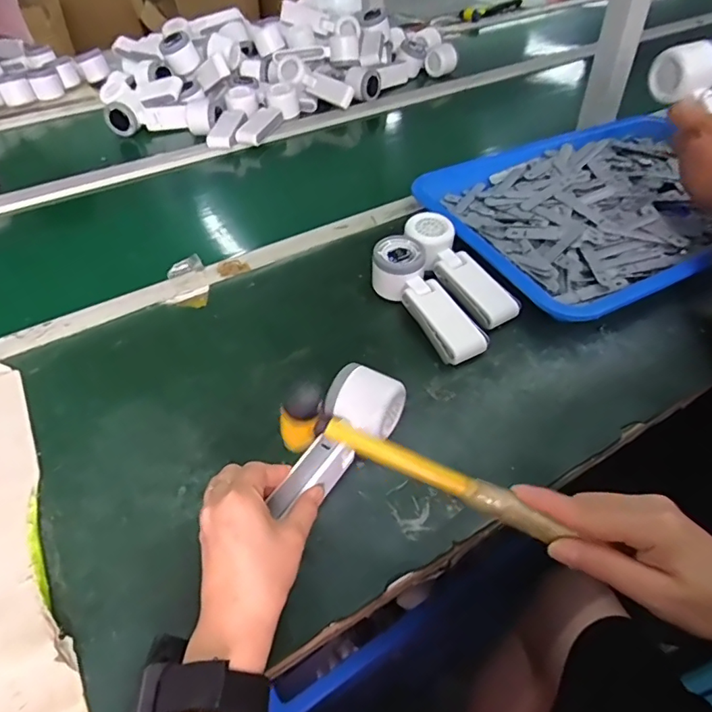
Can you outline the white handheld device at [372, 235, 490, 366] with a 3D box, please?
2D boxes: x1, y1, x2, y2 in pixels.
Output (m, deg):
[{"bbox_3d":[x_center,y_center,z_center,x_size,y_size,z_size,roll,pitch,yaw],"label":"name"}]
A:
[{"bbox_3d":[0.076,-0.061,0.559,0.055,0.053,0.164,-23,51,-19],"label":"white handheld device"}]

